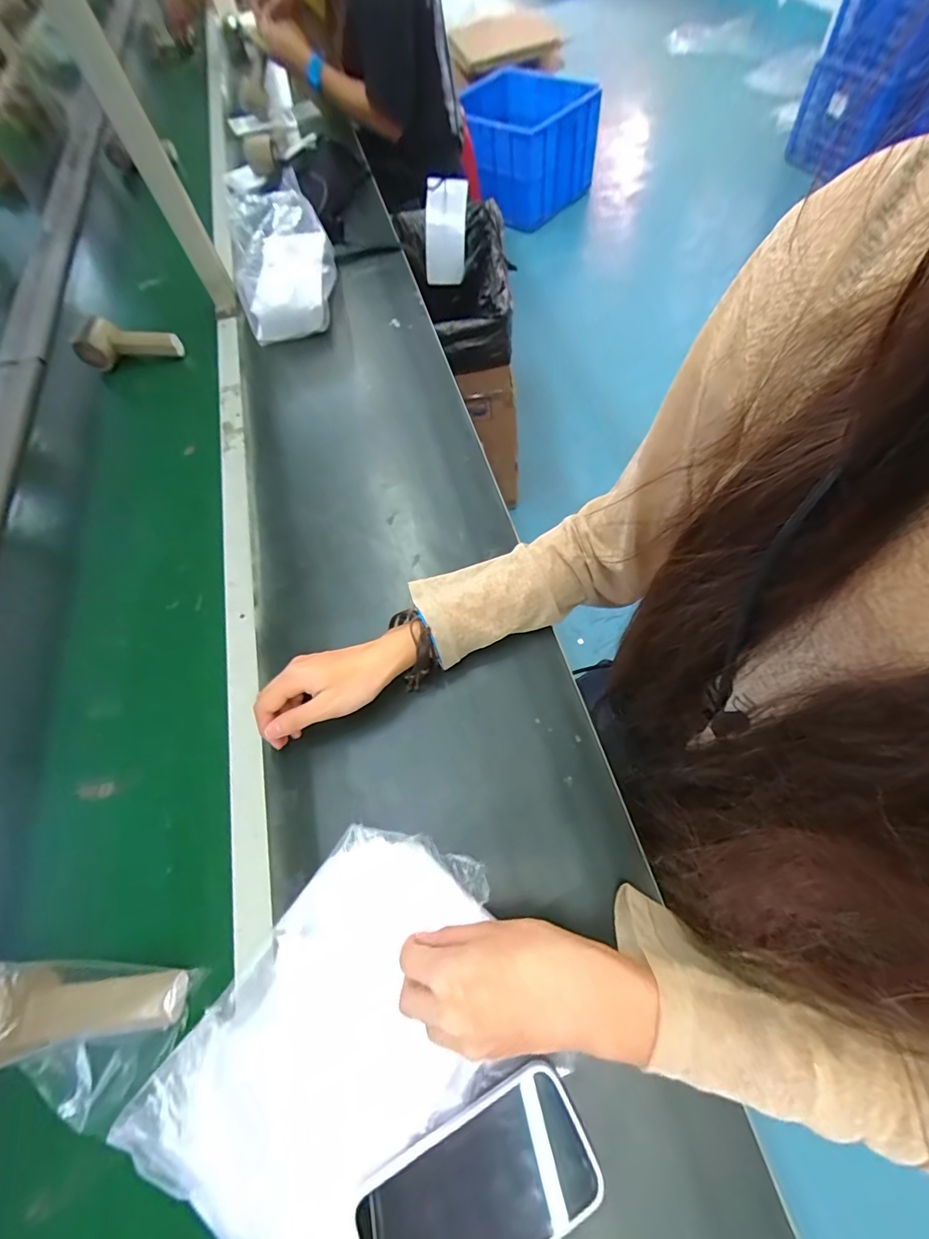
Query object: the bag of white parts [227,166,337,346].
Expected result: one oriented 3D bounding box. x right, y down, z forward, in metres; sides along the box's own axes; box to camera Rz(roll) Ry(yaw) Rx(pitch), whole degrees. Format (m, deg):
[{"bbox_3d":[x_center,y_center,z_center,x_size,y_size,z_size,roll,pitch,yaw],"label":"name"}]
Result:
[{"bbox_3d":[-0.303,-0.599,0.769,0.161,0.110,0.334,-19,63,-8],"label":"bag of white parts"}]

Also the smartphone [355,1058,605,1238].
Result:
[{"bbox_3d":[0.009,0.363,0.292,0.147,0.008,0.076,-27,64,-12],"label":"smartphone"}]

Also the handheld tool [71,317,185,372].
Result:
[{"bbox_3d":[-0.496,-0.400,0.680,0.147,0.052,0.047,8,63,6],"label":"handheld tool"}]

